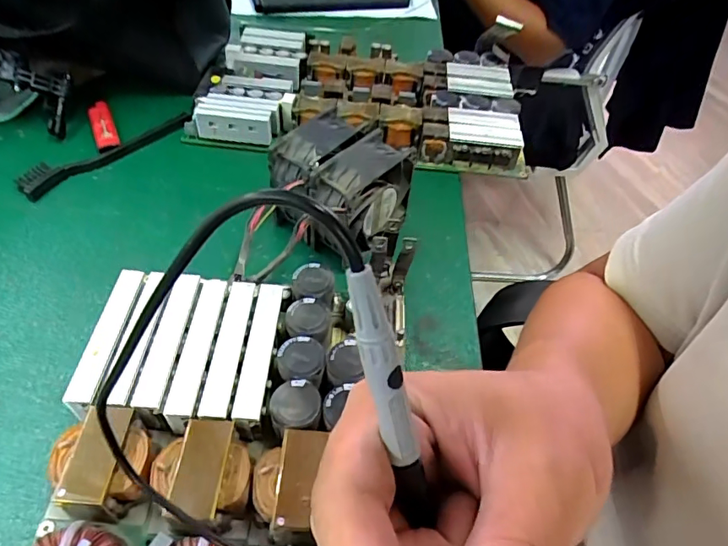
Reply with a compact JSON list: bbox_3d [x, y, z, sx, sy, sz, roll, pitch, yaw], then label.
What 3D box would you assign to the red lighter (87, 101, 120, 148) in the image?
[{"bbox_3d":[-0.257,-0.145,0.497,0.021,0.014,0.072,-19,54,-21],"label":"red lighter"}]

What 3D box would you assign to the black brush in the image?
[{"bbox_3d":[-0.233,-0.111,0.469,0.162,0.014,0.027,-34,60,-30],"label":"black brush"}]

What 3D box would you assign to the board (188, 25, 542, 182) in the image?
[{"bbox_3d":[0.011,-0.188,0.543,0.347,0.046,0.181,5,49,-1],"label":"board"}]

